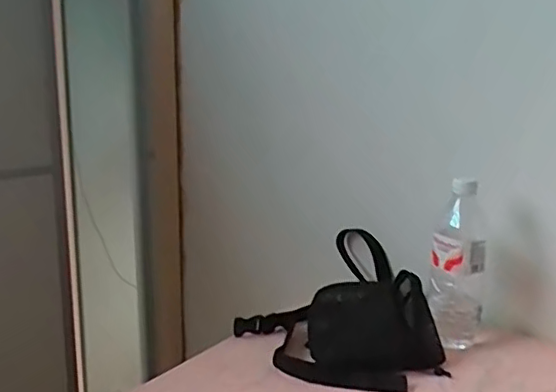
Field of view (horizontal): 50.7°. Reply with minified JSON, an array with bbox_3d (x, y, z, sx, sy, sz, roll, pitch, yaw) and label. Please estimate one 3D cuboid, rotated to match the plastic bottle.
[{"bbox_3d":[0.243,0.093,0.796,0.070,0.217,0.065,5,14,20],"label":"plastic bottle"}]

